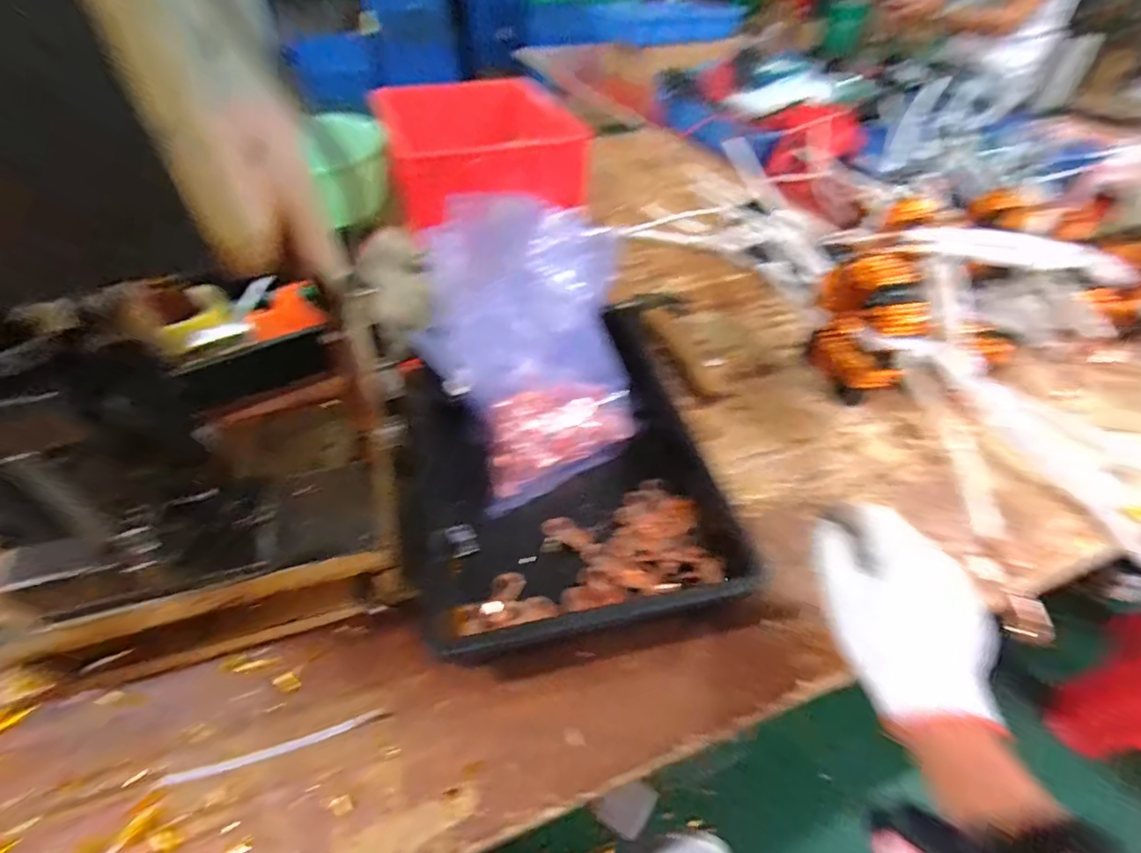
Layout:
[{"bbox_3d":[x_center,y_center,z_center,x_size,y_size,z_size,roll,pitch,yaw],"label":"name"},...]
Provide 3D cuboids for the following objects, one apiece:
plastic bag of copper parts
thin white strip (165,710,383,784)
[{"bbox_3d":[-0.032,-0.093,0.517,0.206,0.178,0.228,-21,50,-22],"label":"plastic bag of copper parts"},{"bbox_3d":[-0.196,0.216,0.346,0.136,0.004,0.009,-12,47,-14],"label":"thin white strip"}]

